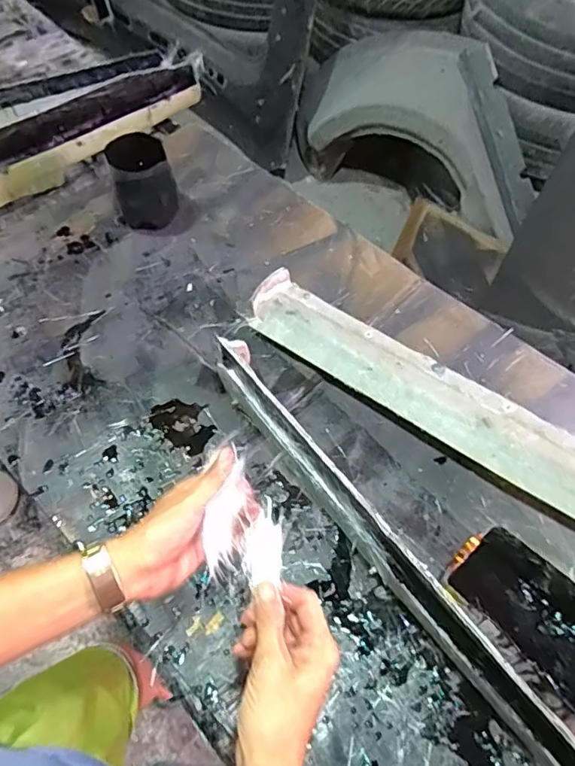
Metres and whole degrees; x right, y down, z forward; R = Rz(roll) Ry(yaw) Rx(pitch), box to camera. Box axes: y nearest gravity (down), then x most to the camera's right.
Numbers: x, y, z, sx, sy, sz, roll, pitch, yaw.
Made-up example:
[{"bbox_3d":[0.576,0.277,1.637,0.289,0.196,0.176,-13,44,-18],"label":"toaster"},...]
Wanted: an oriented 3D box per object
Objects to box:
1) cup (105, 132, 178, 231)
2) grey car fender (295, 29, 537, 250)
[{"bbox_3d":[-0.241,-0.332,0.911,0.092,0.135,0.092,1,60,-1],"label":"cup"},{"bbox_3d":[0.391,-0.767,1.689,0.873,0.476,0.299,40,67,19],"label":"grey car fender"}]

